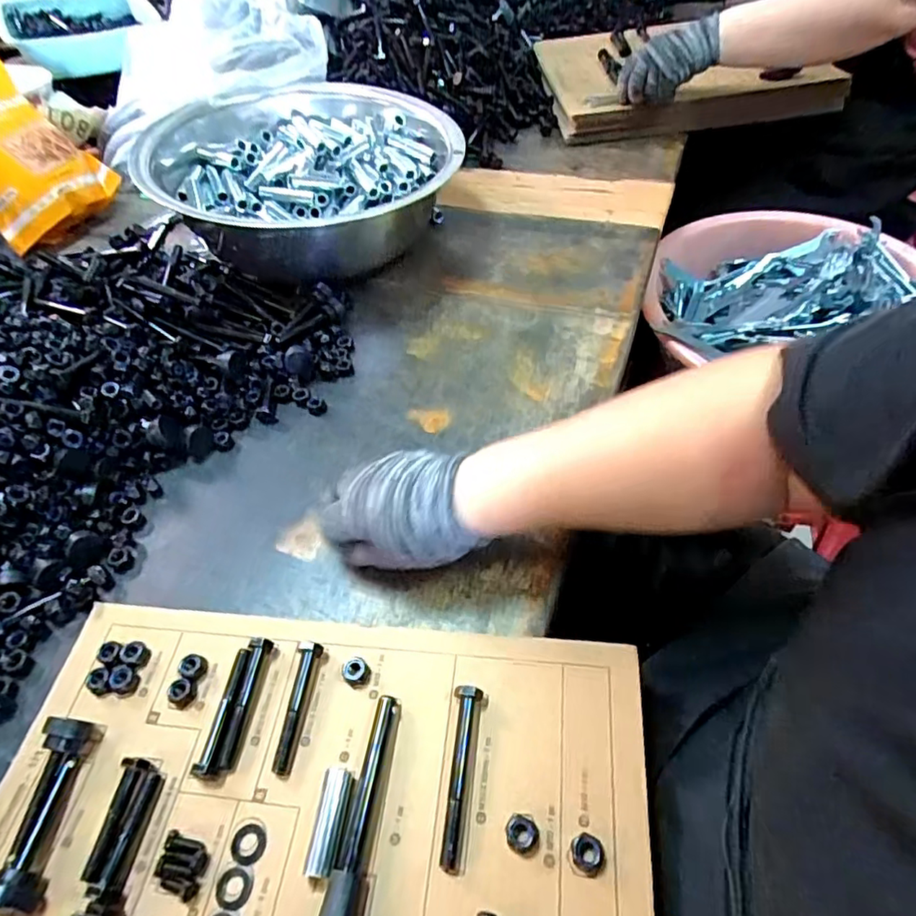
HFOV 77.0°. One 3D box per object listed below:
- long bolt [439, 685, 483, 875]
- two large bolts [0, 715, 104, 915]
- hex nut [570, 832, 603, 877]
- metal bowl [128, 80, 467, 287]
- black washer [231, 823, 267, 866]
[{"bbox_3d":[0.000,0.178,0.329,0.015,0.011,0.094,5,52,10],"label":"long bolt"},{"bbox_3d":[-0.241,0.202,0.332,0.029,0.024,0.095,-4,51,3],"label":"two large bolts"},{"bbox_3d":[0.067,0.206,0.299,0.016,0.008,0.018,7,53,12],"label":"hex nut"},{"bbox_3d":[-0.177,-0.325,0.680,0.342,0.122,0.338,-3,51,4],"label":"metal bowl"},{"bbox_3d":[-0.117,0.215,0.320,0.018,0.004,0.020,-33,55,-19],"label":"black washer"}]

